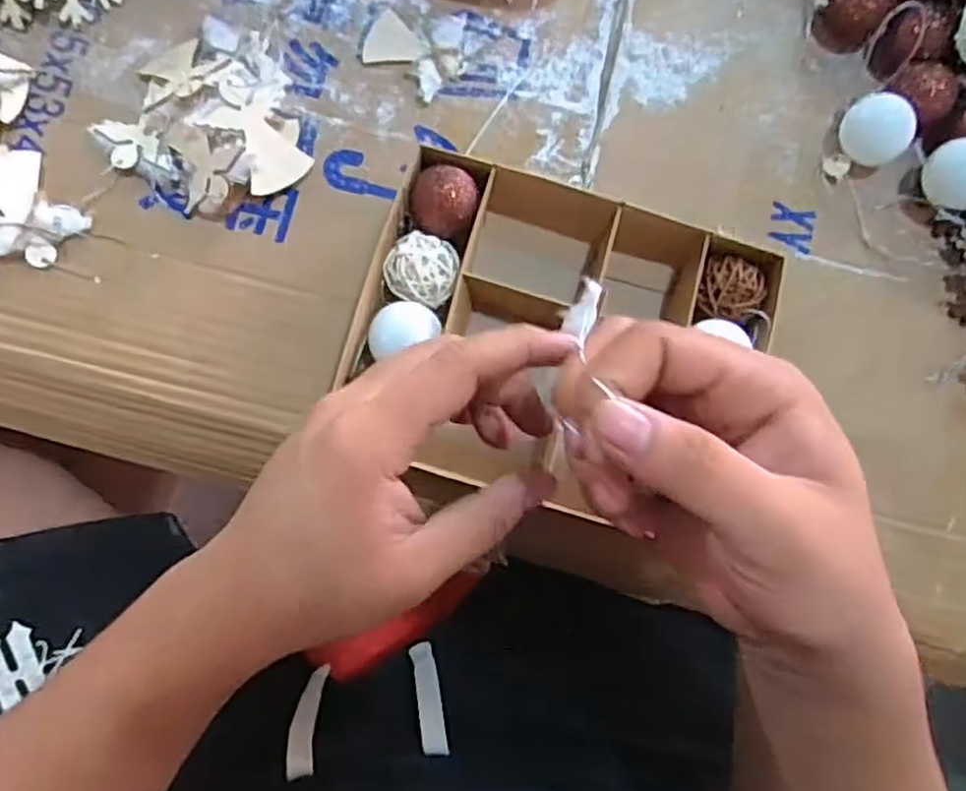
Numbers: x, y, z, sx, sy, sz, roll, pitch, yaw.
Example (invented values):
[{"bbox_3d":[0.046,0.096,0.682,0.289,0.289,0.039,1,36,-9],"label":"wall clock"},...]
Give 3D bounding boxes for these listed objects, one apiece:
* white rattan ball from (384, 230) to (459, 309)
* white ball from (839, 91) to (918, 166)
[{"bbox_3d":[-0.033,-0.065,0.390,0.037,0.042,0.035,1,80,-5],"label":"white rattan ball"},{"bbox_3d":[0.232,-0.156,0.427,0.033,0.036,0.034,1,80,-5],"label":"white ball"}]

